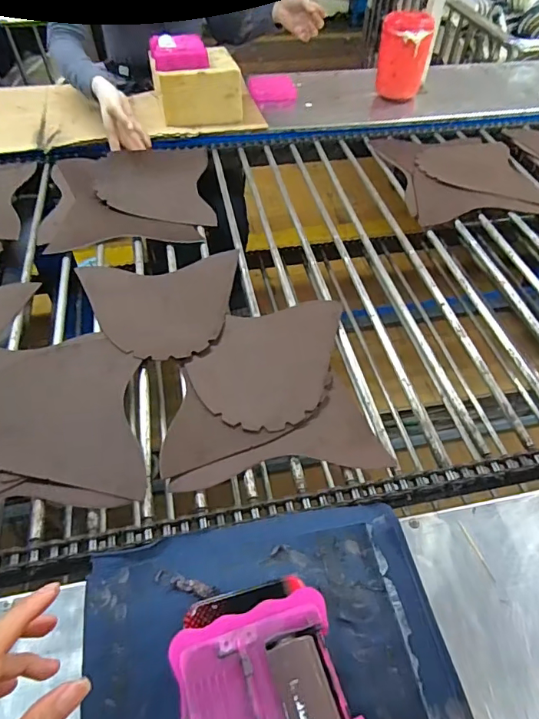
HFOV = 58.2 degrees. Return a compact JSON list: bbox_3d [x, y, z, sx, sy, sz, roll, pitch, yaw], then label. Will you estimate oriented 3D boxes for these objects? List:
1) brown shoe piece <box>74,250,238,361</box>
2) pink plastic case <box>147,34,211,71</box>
[{"bbox_3d":[-0.157,-0.081,0.726,0.234,0.008,0.201,-9,52,-8],"label":"brown shoe piece"},{"bbox_3d":[-0.191,-0.643,1.017,0.120,0.047,0.080,-3,51,-5],"label":"pink plastic case"}]

